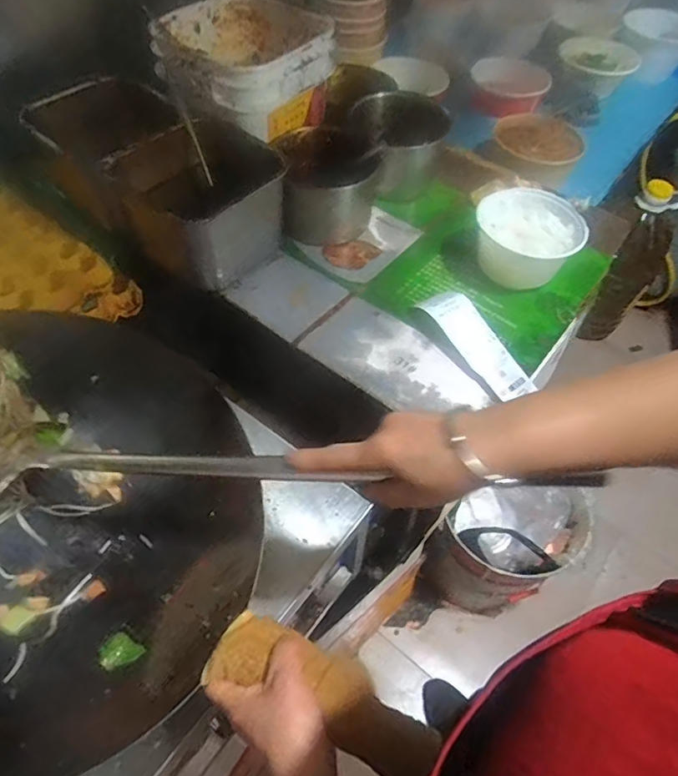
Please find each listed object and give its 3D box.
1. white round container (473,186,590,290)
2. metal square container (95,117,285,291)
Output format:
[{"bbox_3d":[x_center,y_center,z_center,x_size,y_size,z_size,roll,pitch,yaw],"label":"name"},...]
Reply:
[{"bbox_3d":[0.249,-0.198,0.713,0.129,0.084,0.141,2,55,-2],"label":"white round container"},{"bbox_3d":[-0.192,-0.244,0.692,0.187,0.130,0.162,32,59,18],"label":"metal square container"}]

